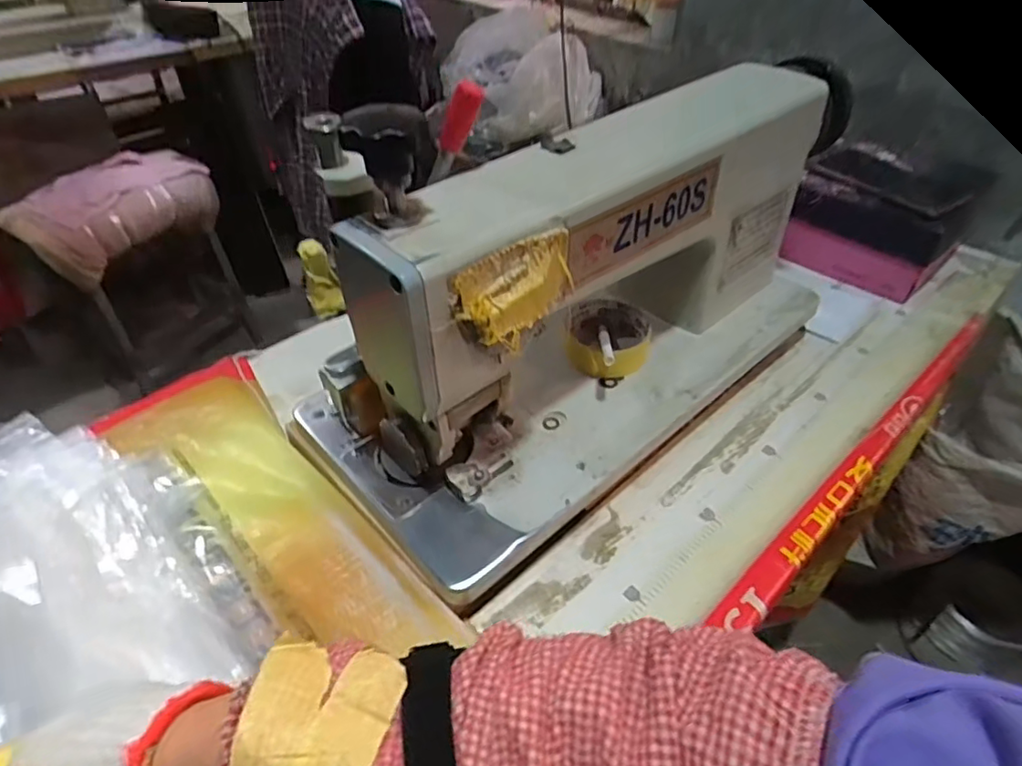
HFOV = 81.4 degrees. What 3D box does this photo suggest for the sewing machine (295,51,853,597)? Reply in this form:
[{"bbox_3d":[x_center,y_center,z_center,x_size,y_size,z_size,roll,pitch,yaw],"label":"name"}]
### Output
[{"bbox_3d":[0.099,-0.077,0.508,0.522,0.252,0.190,-29,51,-28],"label":"sewing machine"}]

